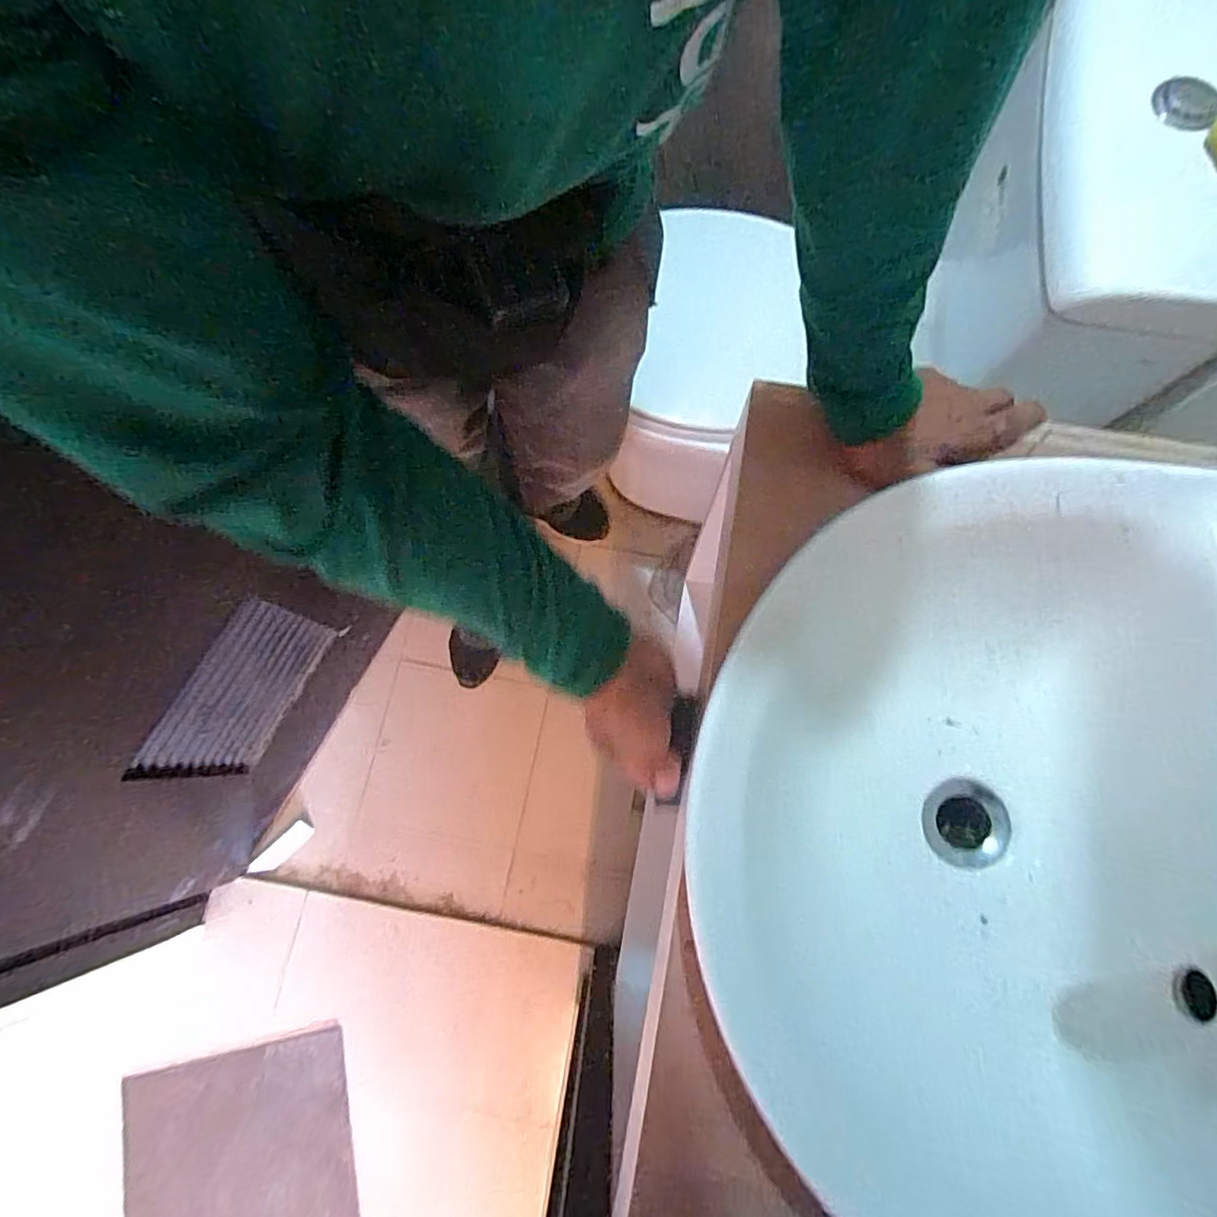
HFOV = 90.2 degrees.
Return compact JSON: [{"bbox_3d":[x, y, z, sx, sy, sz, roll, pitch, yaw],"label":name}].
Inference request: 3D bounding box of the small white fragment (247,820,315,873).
[{"bbox_3d":[-0.598,0.438,1.106,0.123,0.007,0.042,-44,103,-10],"label":"small white fragment"}]

